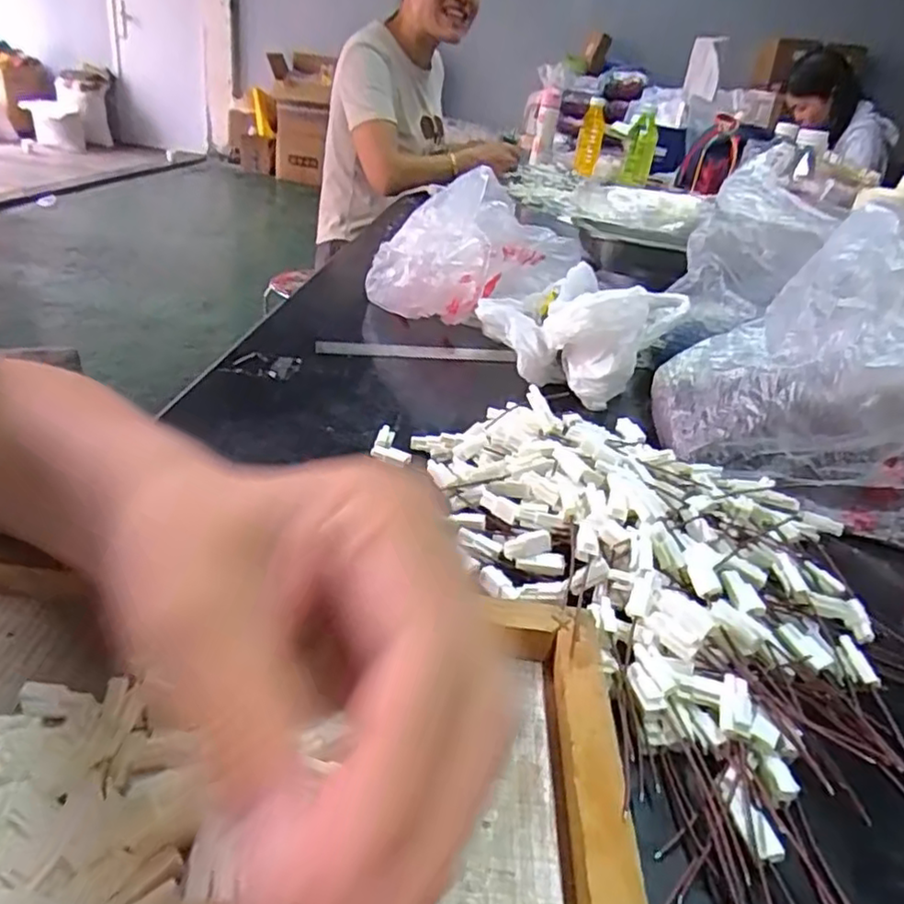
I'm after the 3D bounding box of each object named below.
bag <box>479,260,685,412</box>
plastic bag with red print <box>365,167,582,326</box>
[{"bbox_3d":[0.114,-0.114,0.599,0.146,0.087,0.122,31,37,33],"label":"bag"},{"bbox_3d":[0.024,-0.209,0.687,0.202,0.112,0.169,-6,33,-24],"label":"plastic bag with red print"}]

